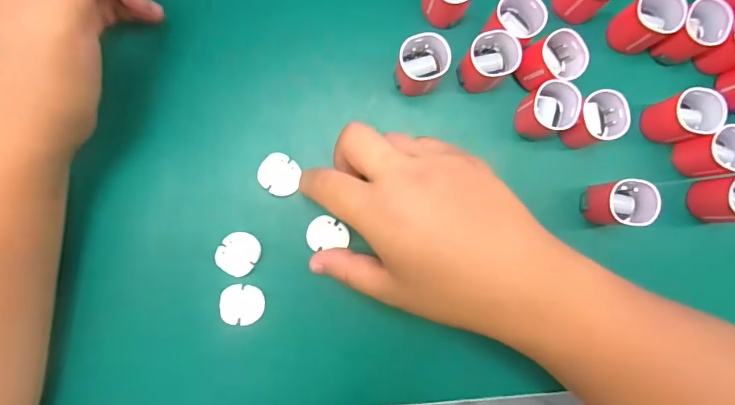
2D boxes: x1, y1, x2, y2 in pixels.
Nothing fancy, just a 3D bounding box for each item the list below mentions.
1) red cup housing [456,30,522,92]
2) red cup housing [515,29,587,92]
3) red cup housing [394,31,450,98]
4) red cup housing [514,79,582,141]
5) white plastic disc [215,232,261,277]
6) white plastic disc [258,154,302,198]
[{"bbox_3d":[0.077,-0.090,0.278,0.031,0.028,0.029,0,90,-2],"label":"red cup housing"},{"bbox_3d":[0.117,-0.090,0.277,0.033,0.029,0.031,0,90,-2],"label":"red cup housing"},{"bbox_3d":[0.035,-0.088,0.281,0.031,0.035,0.031,4,89,-2],"label":"red cup housing"},{"bbox_3d":[0.115,-0.059,0.277,0.029,0.028,0.031,-8,90,-2],"label":"red cup housing"},{"bbox_3d":[-0.083,0.033,0.282,0.024,0.004,0.027,37,80,-13],"label":"white plastic disc"},{"bbox_3d":[-0.057,-0.018,0.285,0.027,0.005,0.024,30,90,-4],"label":"white plastic disc"}]

